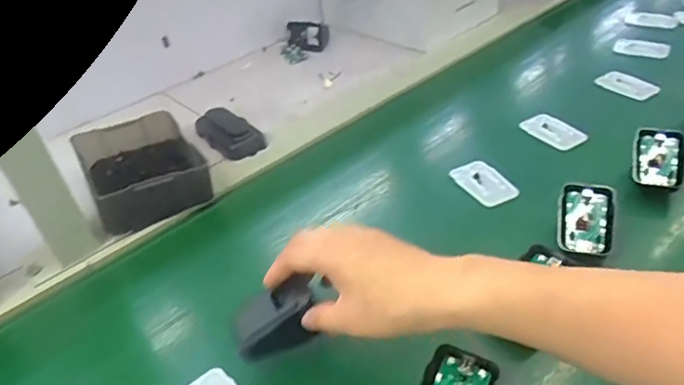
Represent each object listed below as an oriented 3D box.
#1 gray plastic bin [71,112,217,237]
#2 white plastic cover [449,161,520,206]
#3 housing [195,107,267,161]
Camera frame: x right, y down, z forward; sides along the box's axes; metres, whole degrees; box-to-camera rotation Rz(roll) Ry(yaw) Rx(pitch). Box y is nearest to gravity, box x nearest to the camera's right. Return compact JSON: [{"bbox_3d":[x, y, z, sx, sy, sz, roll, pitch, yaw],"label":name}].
[{"bbox_3d":[-0.220,-0.028,0.584,0.117,0.051,0.154,-24,42,-20],"label":"gray plastic bin"},{"bbox_3d":[0.149,-0.011,0.554,0.042,0.008,0.066,-28,47,-18],"label":"white plastic cover"},{"bbox_3d":[-0.138,-0.077,0.651,0.049,0.026,0.098,-31,44,-26],"label":"housing"}]

